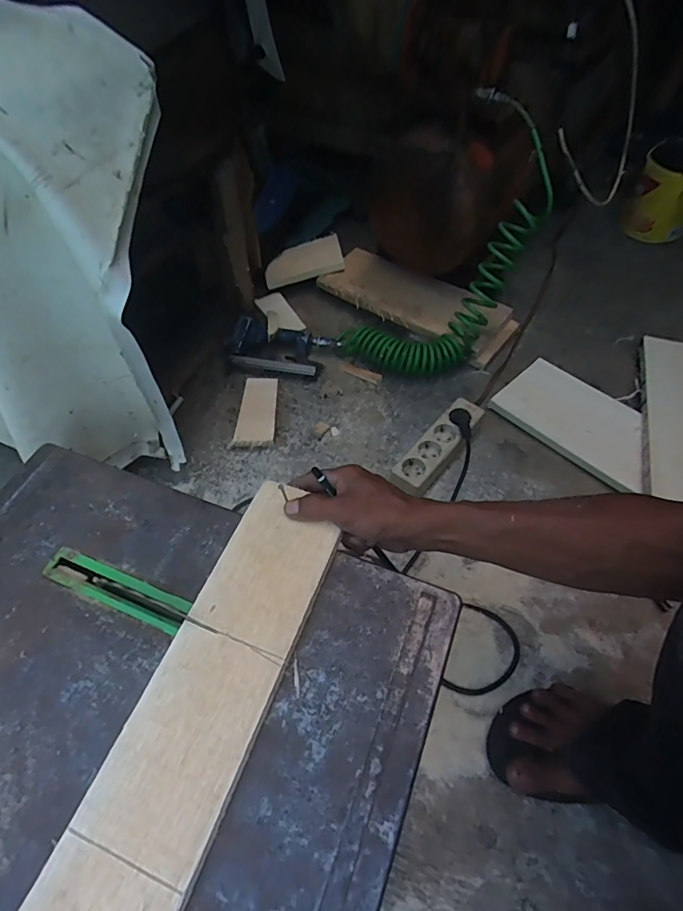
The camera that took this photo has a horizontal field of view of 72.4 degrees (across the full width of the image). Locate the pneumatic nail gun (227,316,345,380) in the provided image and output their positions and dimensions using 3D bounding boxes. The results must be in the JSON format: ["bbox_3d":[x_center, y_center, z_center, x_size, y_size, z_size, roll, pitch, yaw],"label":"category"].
[{"bbox_3d":[-0.123,-0.217,0.933,0.207,0.049,0.126,15,56,12],"label":"pneumatic nail gun"}]

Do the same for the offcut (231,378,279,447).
[{"bbox_3d":[-0.154,-0.083,0.862,0.070,0.014,0.152,2,54,2],"label":"offcut"}]

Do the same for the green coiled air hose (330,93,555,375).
[{"bbox_3d":[0.200,-0.320,0.833,0.194,0.471,0.180,11,43,-42],"label":"green coiled air hose"}]

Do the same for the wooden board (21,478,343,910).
[{"bbox_3d":[-0.142,0.270,0.319,0.096,0.023,0.562,17,57,13],"label":"wooden board"}]

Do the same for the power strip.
[{"bbox_3d":[0.164,-0.017,0.778,0.068,0.043,0.199,35,62,25],"label":"power strip"}]

